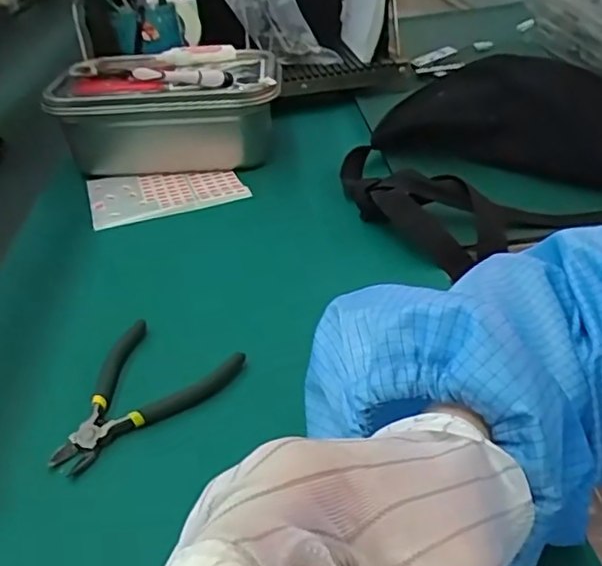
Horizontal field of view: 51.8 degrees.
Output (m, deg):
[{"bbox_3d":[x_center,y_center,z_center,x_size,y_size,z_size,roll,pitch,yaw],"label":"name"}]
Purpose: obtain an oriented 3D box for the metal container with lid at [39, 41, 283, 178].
[{"bbox_3d":[-0.139,-0.185,0.683,0.227,0.101,0.139,-5,34,3],"label":"metal container with lid"}]

